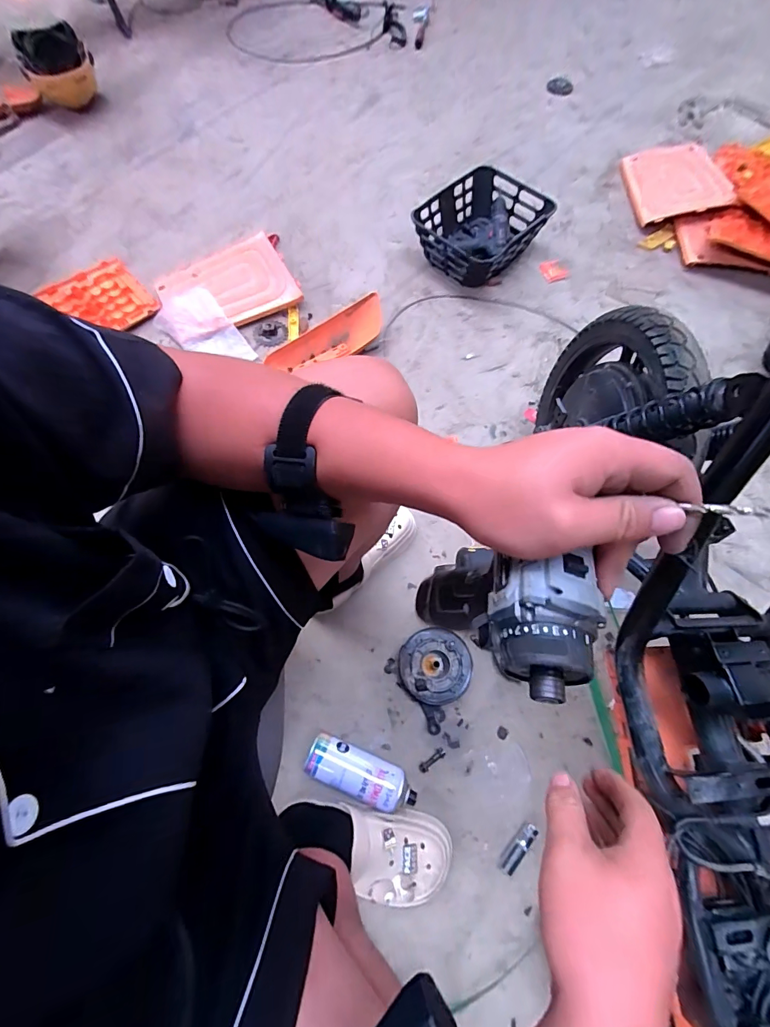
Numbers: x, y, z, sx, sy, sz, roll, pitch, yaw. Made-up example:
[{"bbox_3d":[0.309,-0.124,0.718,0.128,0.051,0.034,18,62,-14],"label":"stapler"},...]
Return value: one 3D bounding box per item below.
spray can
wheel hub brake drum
[{"bbox_3d":[-0.039,0.431,0.677,0.185,0.066,0.075,19,70,7],"label":"spray can"},{"bbox_3d":[0.090,0.289,0.749,0.145,0.043,0.143,-41,74,-16],"label":"wheel hub brake drum"}]

